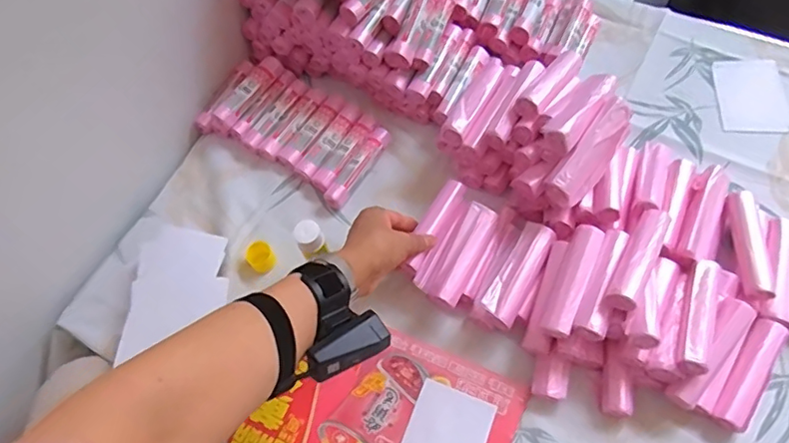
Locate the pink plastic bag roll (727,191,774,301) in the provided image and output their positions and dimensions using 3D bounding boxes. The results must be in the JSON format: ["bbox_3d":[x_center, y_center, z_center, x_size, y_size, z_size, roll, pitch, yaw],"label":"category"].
[{"bbox_3d":[0.380,0.025,0.592,0.029,0.019,0.123,6,64,7],"label":"pink plastic bag roll"}]

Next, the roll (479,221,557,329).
[{"bbox_3d":[0.136,0.058,0.609,0.038,0.029,0.124,27,68,18],"label":"roll"}]

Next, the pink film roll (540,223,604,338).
[{"bbox_3d":[0.184,0.060,0.574,0.030,0.023,0.119,21,67,16],"label":"pink film roll"}]

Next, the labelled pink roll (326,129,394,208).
[{"bbox_3d":[-0.045,-0.068,0.701,0.023,0.026,0.122,30,69,17],"label":"labelled pink roll"}]

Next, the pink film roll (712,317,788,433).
[{"bbox_3d":[0.359,0.154,0.564,0.034,0.023,0.123,34,70,19],"label":"pink film roll"}]

